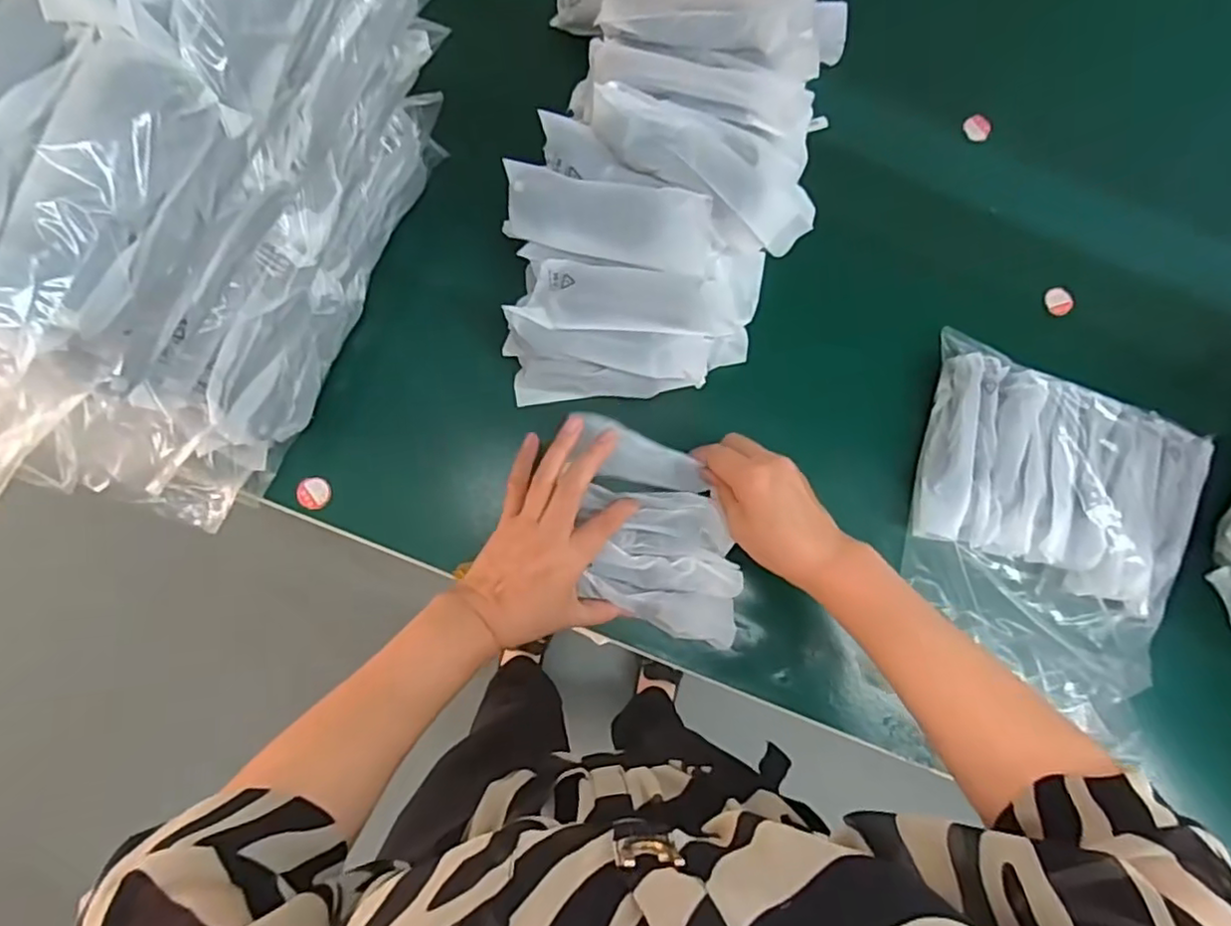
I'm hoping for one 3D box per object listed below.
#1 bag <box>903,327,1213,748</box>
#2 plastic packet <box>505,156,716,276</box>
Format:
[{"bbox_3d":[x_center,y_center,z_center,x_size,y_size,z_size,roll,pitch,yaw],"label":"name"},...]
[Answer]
[{"bbox_3d":[0.339,0.051,0.524,0.212,0.058,0.248,22,83,-2],"label":"bag"},{"bbox_3d":[-0.003,-0.175,0.473,0.152,0.020,0.053,14,109,10],"label":"plastic packet"}]

